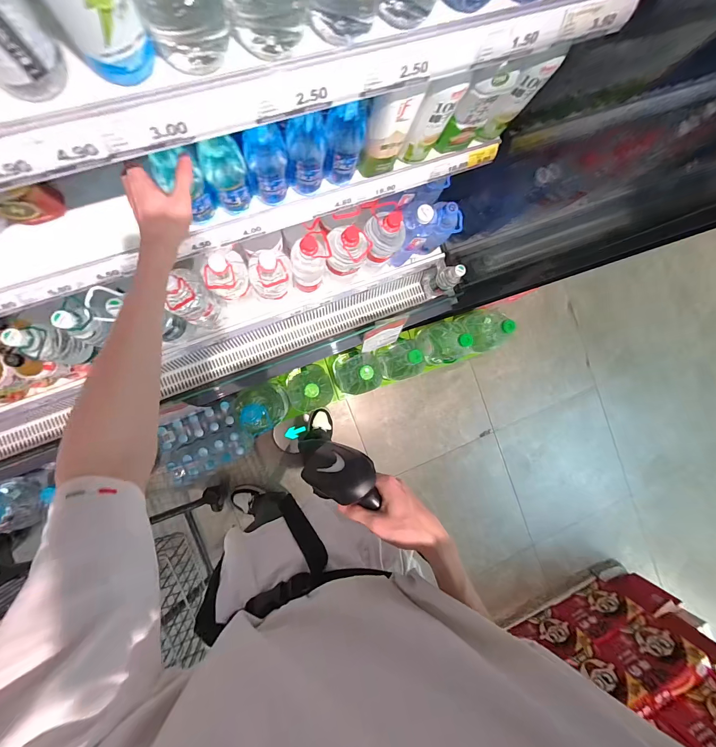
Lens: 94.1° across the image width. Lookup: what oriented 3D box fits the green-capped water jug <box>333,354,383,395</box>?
[{"bbox_3d":[0.012,-0.002,1.219,0.163,0.285,0.140,-7,92,-10],"label":"green-capped water jug"}]

